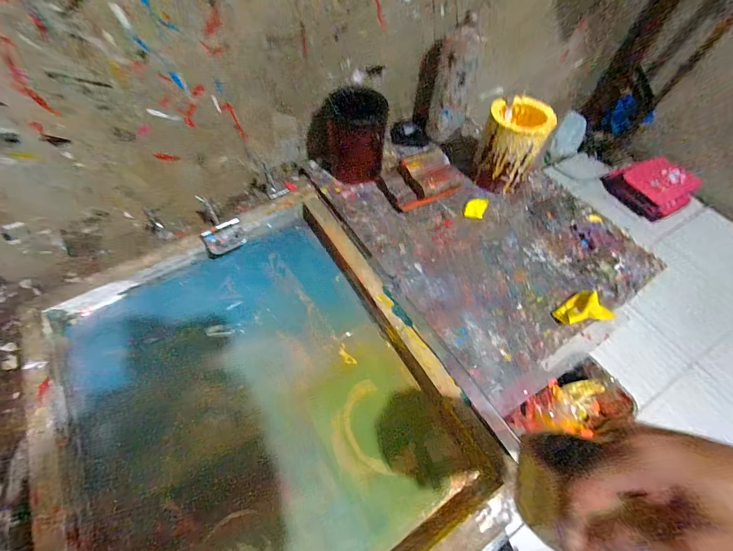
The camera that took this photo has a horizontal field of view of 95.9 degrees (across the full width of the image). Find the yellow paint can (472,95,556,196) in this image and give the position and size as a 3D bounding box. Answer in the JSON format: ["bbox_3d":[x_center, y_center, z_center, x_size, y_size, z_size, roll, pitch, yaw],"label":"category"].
[{"bbox_3d":[0.273,-0.245,0.627,0.104,0.133,0.112,1,58,-2],"label":"yellow paint can"}]

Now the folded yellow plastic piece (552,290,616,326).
[{"bbox_3d":[0.340,0.048,0.515,0.091,0.029,0.045,-7,59,-7],"label":"folded yellow plastic piece"}]

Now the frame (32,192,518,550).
[{"bbox_3d":[-0.140,0.157,0.424,0.459,0.042,0.546,-28,63,-18],"label":"frame"}]

